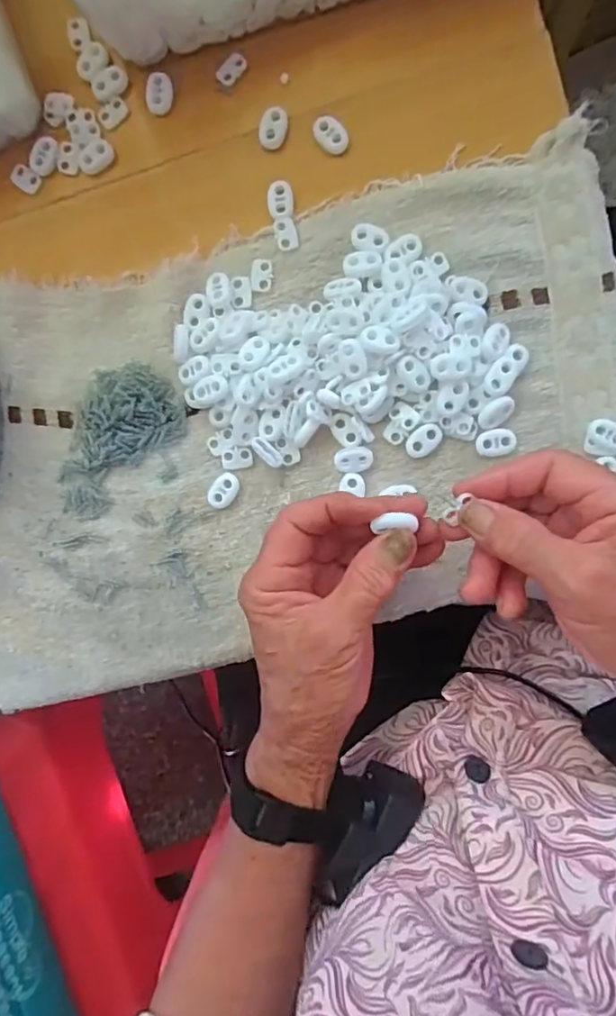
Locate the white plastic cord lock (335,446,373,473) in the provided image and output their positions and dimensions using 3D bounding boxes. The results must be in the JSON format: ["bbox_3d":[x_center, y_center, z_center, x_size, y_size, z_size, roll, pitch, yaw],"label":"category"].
[{"bbox_3d":[0.027,-0.028,0.341,0.023,0.004,0.015,-9,109,1],"label":"white plastic cord lock"}]

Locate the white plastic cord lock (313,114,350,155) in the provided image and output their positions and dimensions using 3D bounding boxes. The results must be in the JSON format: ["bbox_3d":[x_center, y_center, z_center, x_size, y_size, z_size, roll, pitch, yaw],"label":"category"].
[{"bbox_3d":[0.013,-0.216,0.335,0.023,0.005,0.015,44,95,1],"label":"white plastic cord lock"}]

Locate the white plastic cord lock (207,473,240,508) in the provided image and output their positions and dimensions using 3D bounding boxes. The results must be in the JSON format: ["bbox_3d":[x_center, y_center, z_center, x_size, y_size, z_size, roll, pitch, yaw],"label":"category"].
[{"bbox_3d":[-0.051,-0.011,0.352,0.016,0.007,0.022,41,95,1],"label":"white plastic cord lock"}]

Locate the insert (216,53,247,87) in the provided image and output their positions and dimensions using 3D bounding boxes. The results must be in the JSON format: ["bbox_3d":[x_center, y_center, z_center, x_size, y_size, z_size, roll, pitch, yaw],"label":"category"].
[{"bbox_3d":[-0.045,-0.259,0.343,0.019,0.004,0.011,-45,89,5],"label":"insert"}]

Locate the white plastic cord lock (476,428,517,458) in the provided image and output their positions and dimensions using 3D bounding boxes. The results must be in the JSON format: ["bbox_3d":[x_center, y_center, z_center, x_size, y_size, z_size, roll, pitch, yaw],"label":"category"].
[{"bbox_3d":[0.109,-0.038,0.334,0.022,0.007,0.016,-6,93,5],"label":"white plastic cord lock"}]

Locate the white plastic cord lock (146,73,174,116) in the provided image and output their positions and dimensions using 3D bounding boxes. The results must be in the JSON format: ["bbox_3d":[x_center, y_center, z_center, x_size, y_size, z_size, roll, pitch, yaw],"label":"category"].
[{"bbox_3d":[-0.089,-0.248,0.347,0.015,0.004,0.022,-1,109,-10],"label":"white plastic cord lock"}]

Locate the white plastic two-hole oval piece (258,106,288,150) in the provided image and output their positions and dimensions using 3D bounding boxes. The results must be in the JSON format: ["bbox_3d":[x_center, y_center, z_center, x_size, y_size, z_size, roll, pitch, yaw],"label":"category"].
[{"bbox_3d":[-0.020,-0.224,0.343,0.016,0.010,0.021,5,94,4],"label":"white plastic two-hole oval piece"}]

